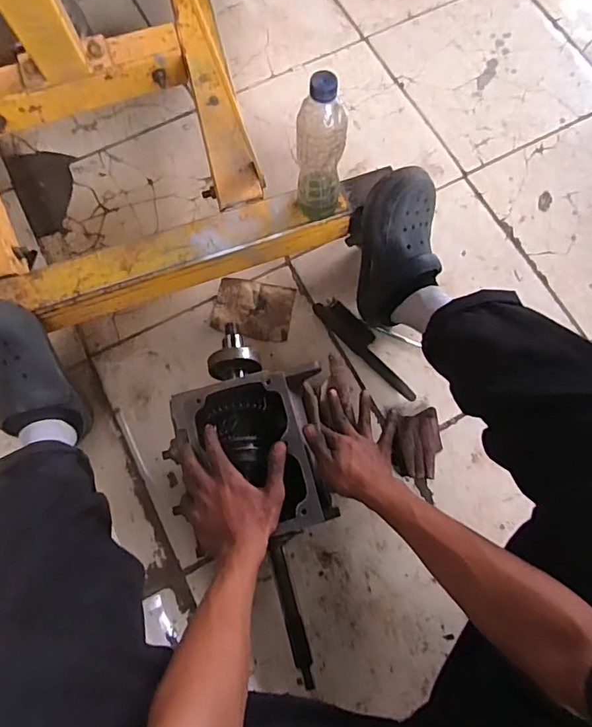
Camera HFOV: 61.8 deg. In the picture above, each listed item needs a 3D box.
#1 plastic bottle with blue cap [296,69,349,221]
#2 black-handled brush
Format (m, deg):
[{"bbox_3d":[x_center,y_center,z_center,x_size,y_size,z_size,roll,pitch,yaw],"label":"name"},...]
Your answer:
[{"bbox_3d":[0.033,-0.276,0.668,0.061,0.228,0.052,6,73,1],"label":"plastic bottle with blue cap"},{"bbox_3d":[0.126,-0.028,0.869,0.049,0.033,0.230,-41,79,-10],"label":"black-handled brush"}]

